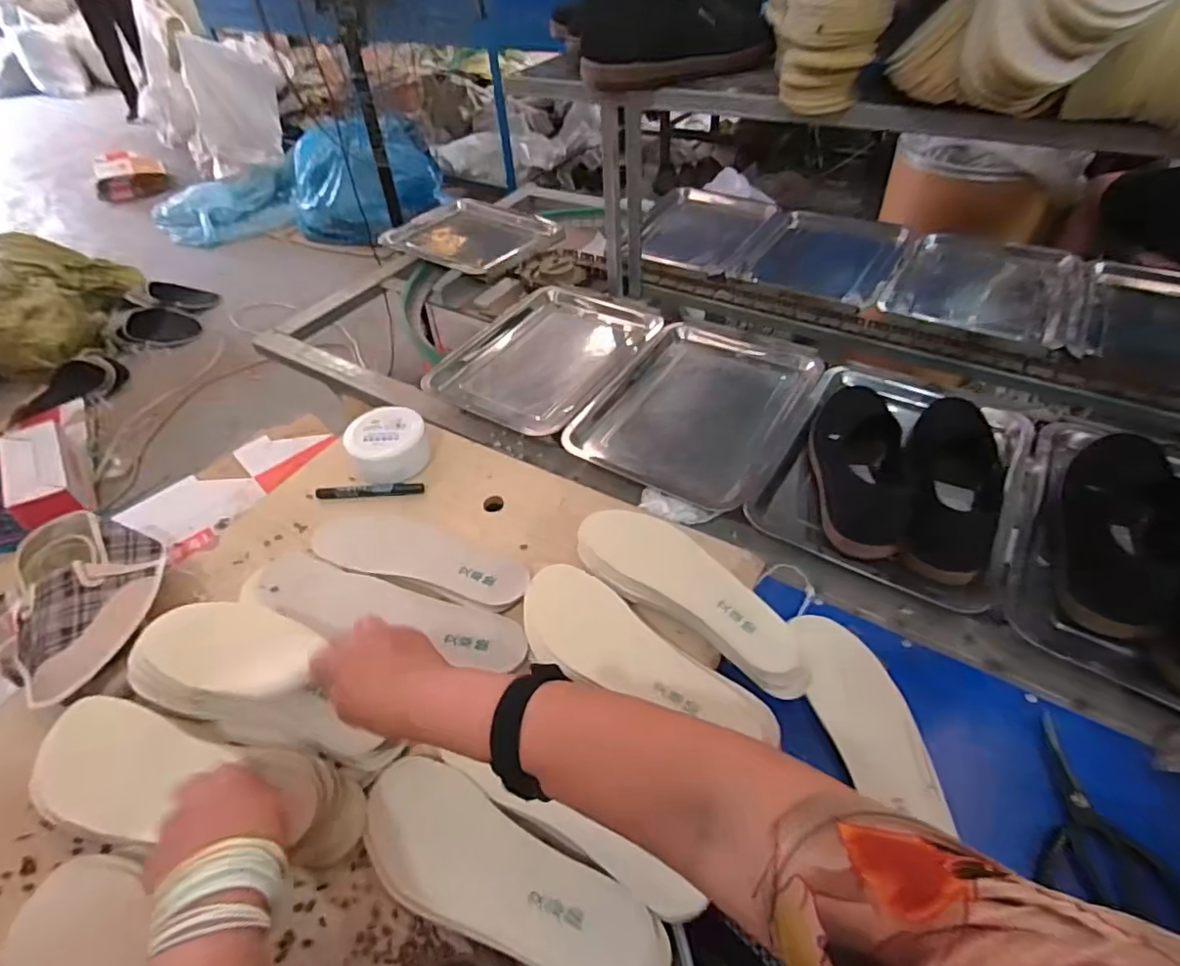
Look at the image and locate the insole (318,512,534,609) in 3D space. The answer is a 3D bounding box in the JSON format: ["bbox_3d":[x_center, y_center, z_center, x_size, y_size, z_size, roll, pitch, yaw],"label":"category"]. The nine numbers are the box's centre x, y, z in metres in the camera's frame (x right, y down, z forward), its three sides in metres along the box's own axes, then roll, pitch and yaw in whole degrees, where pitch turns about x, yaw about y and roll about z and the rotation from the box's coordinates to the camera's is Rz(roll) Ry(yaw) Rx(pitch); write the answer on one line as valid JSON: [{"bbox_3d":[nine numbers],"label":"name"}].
[{"bbox_3d":[-0.197,0.082,0.677,0.271,0.011,0.085,11,48,14],"label":"insole"}]

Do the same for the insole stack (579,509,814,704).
[{"bbox_3d":[0.100,0.113,0.610,0.275,0.046,0.095,33,56,31],"label":"insole stack"}]

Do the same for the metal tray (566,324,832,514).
[{"bbox_3d":[0.157,-0.115,0.847,0.274,0.030,0.340,21,51,22],"label":"metal tray"}]

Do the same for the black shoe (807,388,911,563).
[{"bbox_3d":[0.313,-0.029,0.686,0.087,0.092,0.277,8,47,12],"label":"black shoe"}]

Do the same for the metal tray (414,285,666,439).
[{"bbox_3d":[-0.075,-0.218,0.973,0.288,0.025,0.336,22,51,24],"label":"metal tray"}]

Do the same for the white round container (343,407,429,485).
[{"bbox_3d":[-0.267,-0.049,0.781,0.099,0.059,0.093,-2,46,2],"label":"white round container"}]

